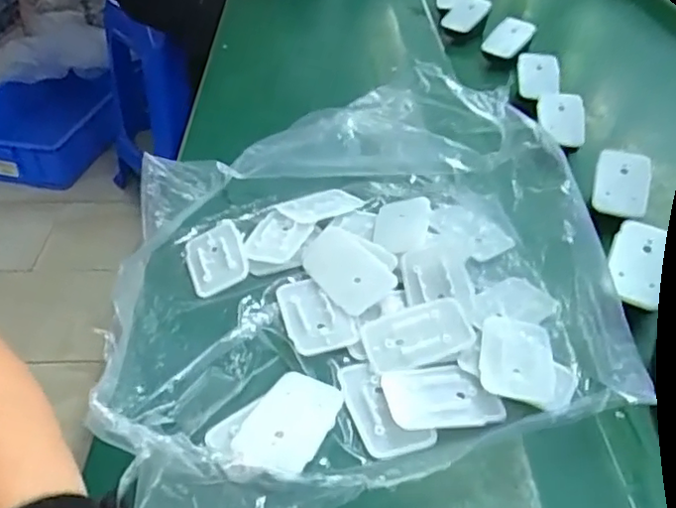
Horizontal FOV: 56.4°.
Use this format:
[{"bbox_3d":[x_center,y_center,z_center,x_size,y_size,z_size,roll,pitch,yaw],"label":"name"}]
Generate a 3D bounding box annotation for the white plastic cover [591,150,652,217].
[{"bbox_3d":[0.229,-0.056,0.510,0.043,0.011,0.054,14,79,8],"label":"white plastic cover"}]

